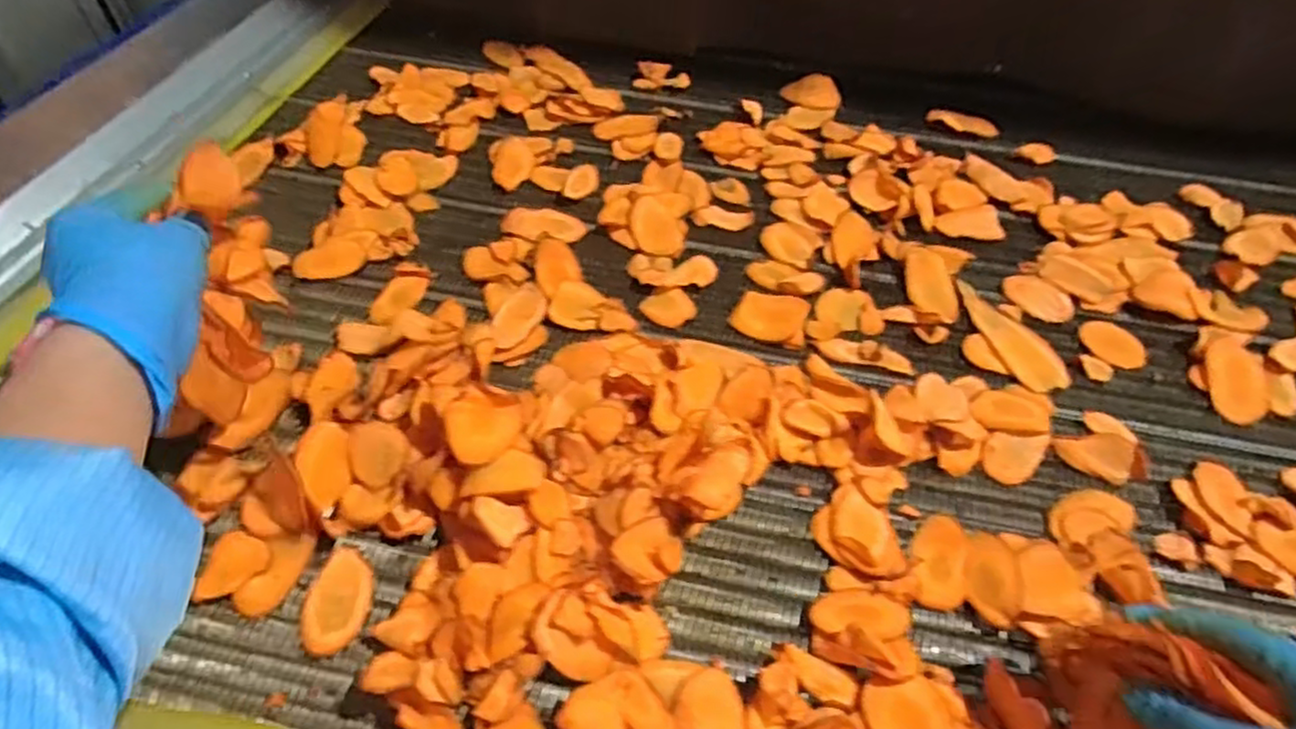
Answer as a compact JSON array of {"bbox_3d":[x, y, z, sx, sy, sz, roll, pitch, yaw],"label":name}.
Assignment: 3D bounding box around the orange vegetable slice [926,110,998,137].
[{"bbox_3d":[0.335,-0.259,0.747,0.073,0.005,0.029,19,51,11],"label":"orange vegetable slice"}]

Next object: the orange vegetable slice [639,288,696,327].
[{"bbox_3d":[0.017,-0.046,0.554,0.040,0.004,0.038,2,50,-3],"label":"orange vegetable slice"}]

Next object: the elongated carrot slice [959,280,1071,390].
[{"bbox_3d":[0.283,-0.026,0.554,0.042,0.006,0.111,-12,52,-14],"label":"elongated carrot slice"}]

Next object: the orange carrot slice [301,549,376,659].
[{"bbox_3d":[-0.177,0.132,0.400,0.036,0.007,0.056,0,50,-4],"label":"orange carrot slice"}]

